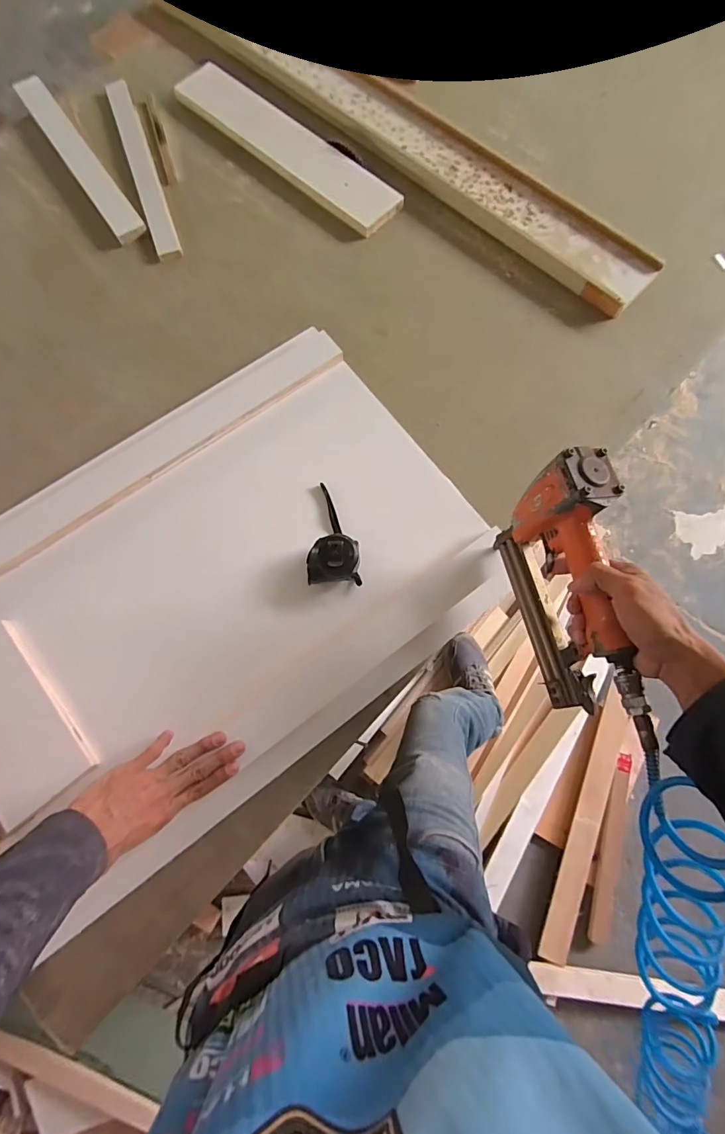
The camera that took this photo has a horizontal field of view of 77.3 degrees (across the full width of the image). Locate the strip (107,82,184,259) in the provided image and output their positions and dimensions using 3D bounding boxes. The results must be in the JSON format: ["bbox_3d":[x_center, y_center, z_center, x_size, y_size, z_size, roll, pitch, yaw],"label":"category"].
[{"bbox_3d":[-0.384,-0.701,0.793,0.044,0.012,0.401,-19,77,-4],"label":"strip"}]

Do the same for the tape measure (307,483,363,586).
[{"bbox_3d":[-0.040,-0.049,0.592,0.068,0.036,0.141,-4,76,0],"label":"tape measure"}]

